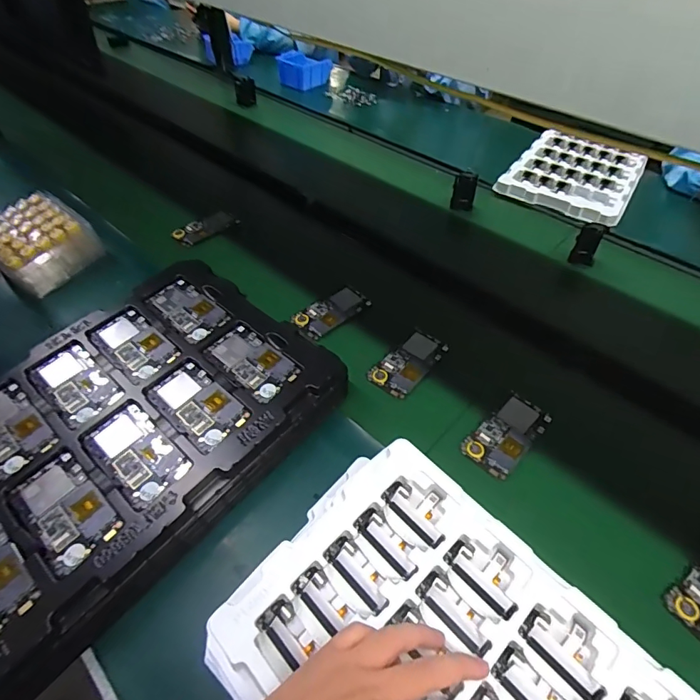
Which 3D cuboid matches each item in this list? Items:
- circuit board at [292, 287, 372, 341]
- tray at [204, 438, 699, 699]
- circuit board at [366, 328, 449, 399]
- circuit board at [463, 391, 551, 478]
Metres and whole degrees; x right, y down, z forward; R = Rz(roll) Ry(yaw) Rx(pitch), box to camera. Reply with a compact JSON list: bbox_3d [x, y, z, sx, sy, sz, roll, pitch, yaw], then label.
[{"bbox_3d":[-0.030,-0.063,0.700,0.122,0.010,0.061,-36,58,-28],"label":"circuit board"},{"bbox_3d":[0.110,0.280,0.315,0.245,0.042,0.430,-36,61,-29],"label":"tray"},{"bbox_3d":[0.086,0.017,0.635,0.063,0.004,0.126,33,56,25],"label":"circuit board"},{"bbox_3d":[0.202,0.107,0.560,0.123,0.011,0.062,-36,58,-28],"label":"circuit board"}]

